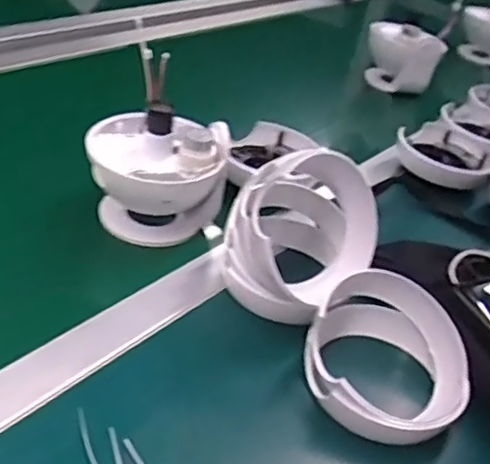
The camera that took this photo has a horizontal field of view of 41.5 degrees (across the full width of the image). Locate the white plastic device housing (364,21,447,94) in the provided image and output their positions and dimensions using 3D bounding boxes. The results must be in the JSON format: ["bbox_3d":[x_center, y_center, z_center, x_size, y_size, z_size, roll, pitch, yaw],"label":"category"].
[{"bbox_3d":[0.238,-0.259,0.976,0.115,0.091,0.072,18,35,8],"label":"white plastic device housing"}]

